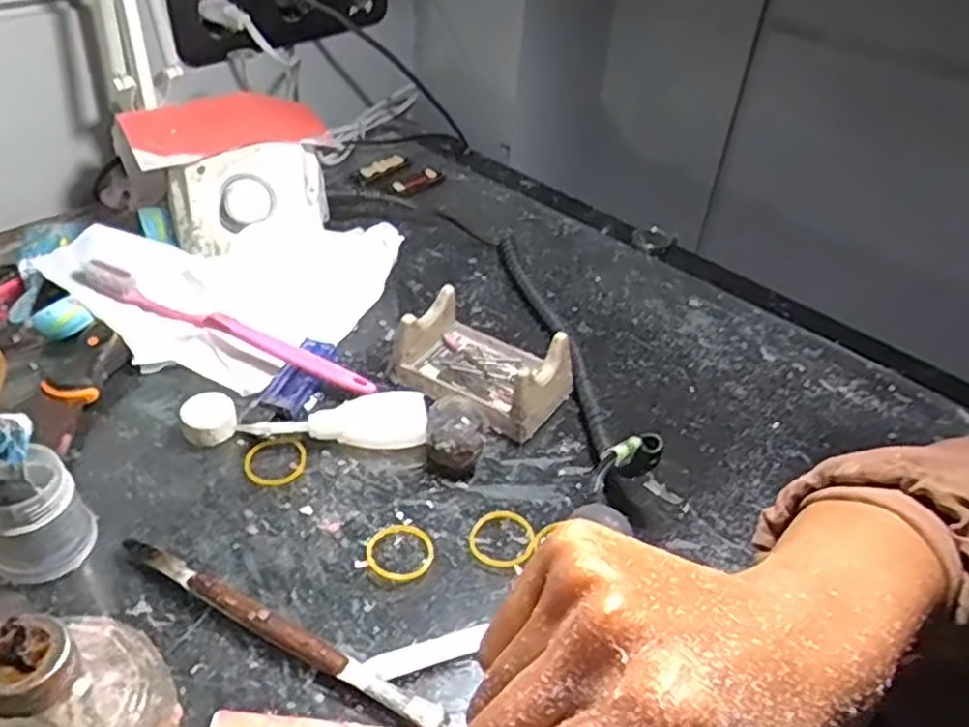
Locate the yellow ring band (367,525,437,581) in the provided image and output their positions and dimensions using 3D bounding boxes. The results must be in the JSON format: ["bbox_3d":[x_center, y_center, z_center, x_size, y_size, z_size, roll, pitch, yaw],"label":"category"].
[{"bbox_3d":[-0.041,0.091,0.375,0.033,0.004,0.032,3,39,-3],"label":"yellow ring band"}]

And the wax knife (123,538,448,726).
[{"bbox_3d":[-0.092,0.115,0.337,0.169,0.010,0.013,21,41,18],"label":"wax knife"}]

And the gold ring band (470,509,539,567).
[{"bbox_3d":[0.009,0.088,0.385,0.033,0.004,0.032,-4,40,-12],"label":"gold ring band"}]

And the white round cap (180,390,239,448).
[{"bbox_3d":[-0.152,0.031,0.425,0.029,0.017,0.028,3,39,-3],"label":"white round cap"}]

